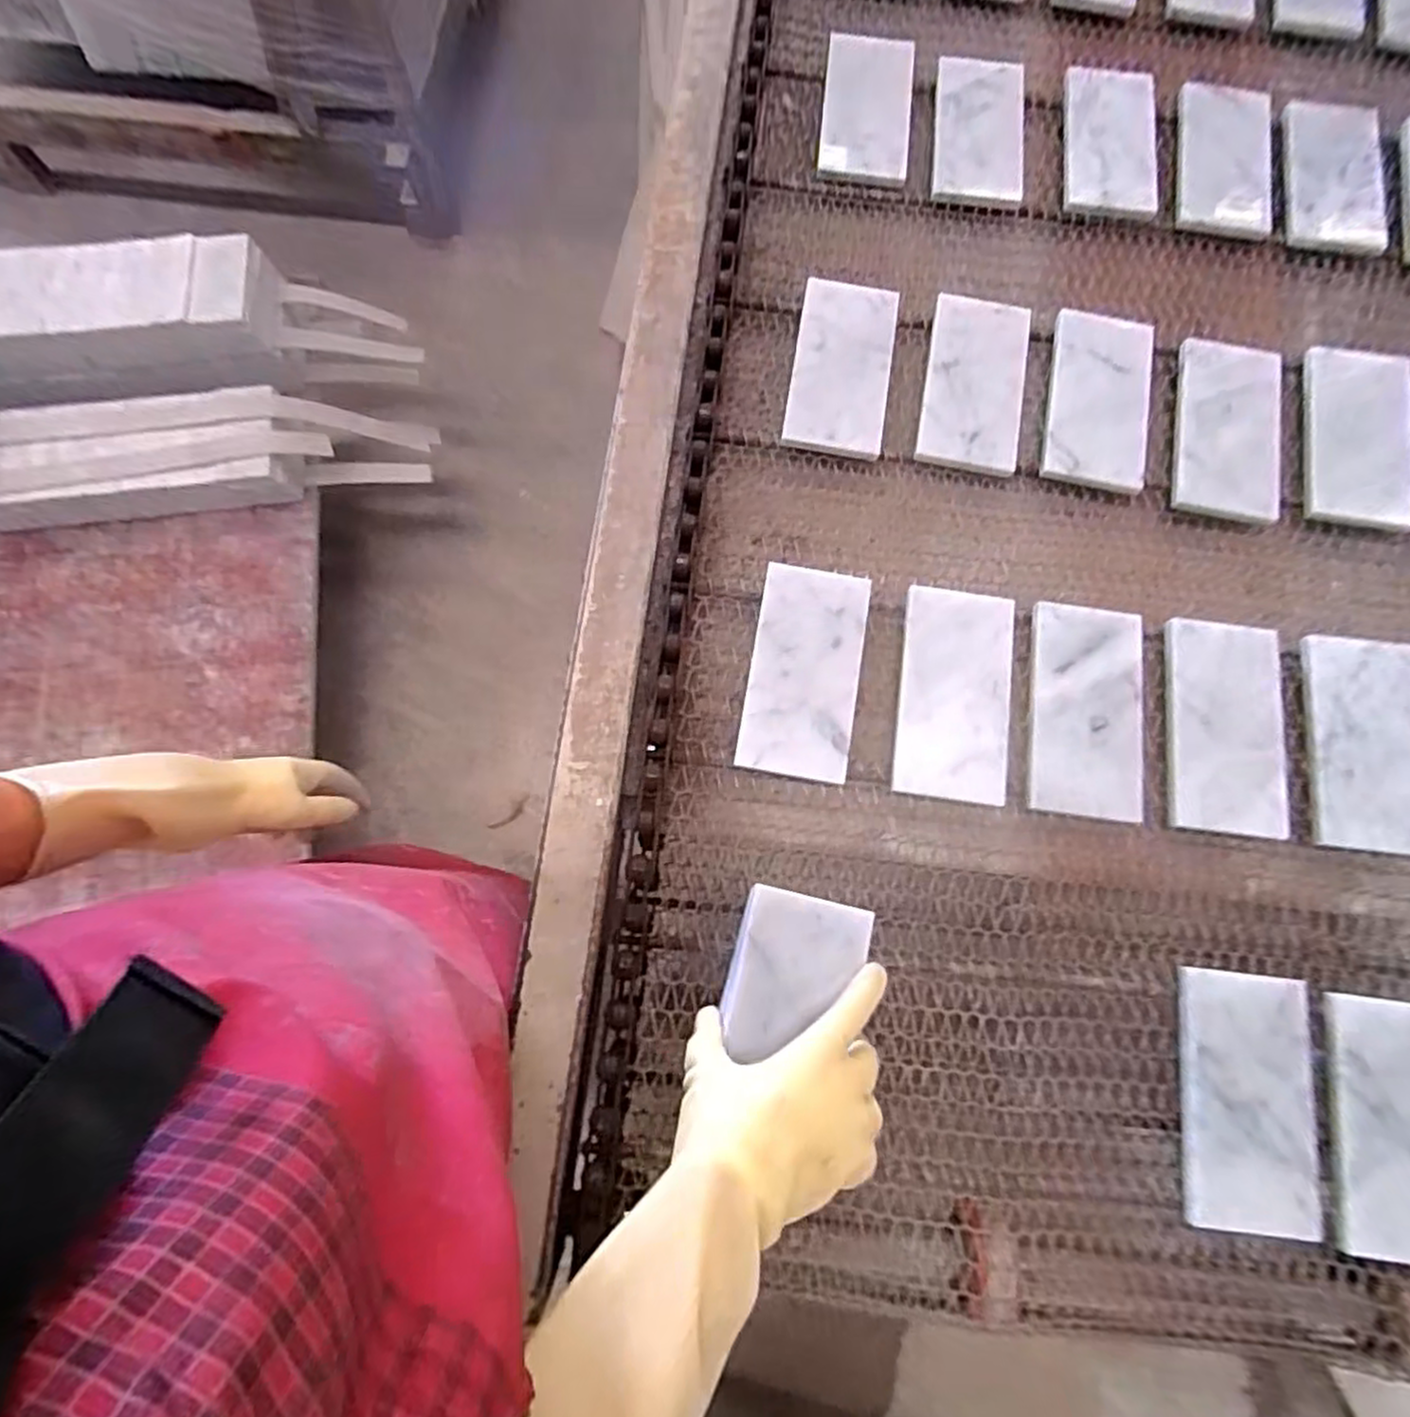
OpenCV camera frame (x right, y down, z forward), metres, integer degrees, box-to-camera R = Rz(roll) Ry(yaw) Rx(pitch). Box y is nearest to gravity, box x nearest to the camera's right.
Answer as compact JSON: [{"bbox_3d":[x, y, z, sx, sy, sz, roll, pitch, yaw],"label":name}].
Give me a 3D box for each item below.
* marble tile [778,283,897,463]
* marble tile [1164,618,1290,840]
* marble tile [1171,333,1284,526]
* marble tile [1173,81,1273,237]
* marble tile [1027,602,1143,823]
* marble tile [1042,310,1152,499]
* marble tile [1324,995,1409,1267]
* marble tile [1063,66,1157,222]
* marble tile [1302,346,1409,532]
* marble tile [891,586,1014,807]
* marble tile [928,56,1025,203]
[{"bbox_3d":[0.113,-0.285,0.596,0.080,0.014,0.162,9,71,4],"label":"marble tile"},{"bbox_3d":[0.385,0.011,0.526,0.084,0.009,0.158,7,75,1],"label":"marble tile"},{"bbox_3d":[0.434,-0.238,0.595,0.081,0.014,0.166,12,75,2],"label":"marble tile"},{"bbox_3d":[0.491,-0.519,0.676,0.093,0.017,0.165,14,75,3],"label":"marble tile"},{"bbox_3d":[0.280,0.001,0.528,0.085,0.011,0.157,10,75,1],"label":"marble tile"},{"bbox_3d":[0.326,-0.257,0.599,0.080,0.016,0.160,12,75,2],"label":"marble tile"},{"bbox_3d":[0.464,0.280,0.478,0.087,0.016,0.156,10,75,1],"label":"marble tile"},{"bbox_3d":[0.381,-0.535,0.675,0.085,0.013,0.181,8,73,6],"label":"marble tile"},{"bbox_3d":[0.548,-0.230,0.603,0.089,0.015,0.167,10,75,2],"label":"marble tile"},{"bbox_3d":[0.183,-0.013,0.523,0.080,0.007,0.155,7,75,1],"label":"marble tile"},{"bbox_3d":[0.256,-0.544,0.673,0.083,0.009,0.167,8,74,1],"label":"marble tile"}]

